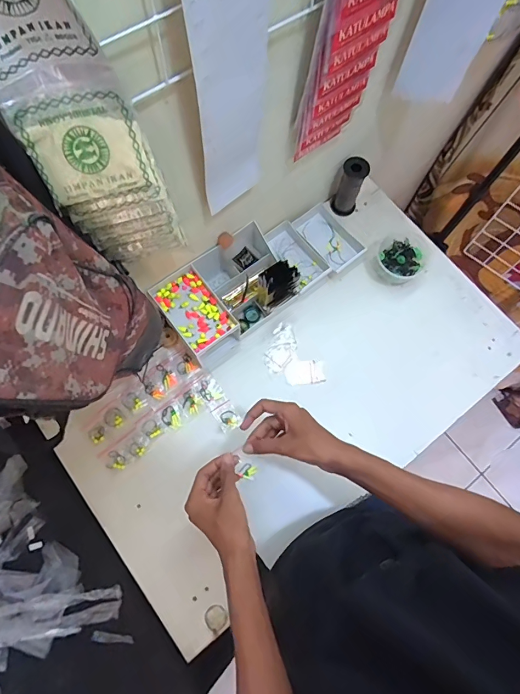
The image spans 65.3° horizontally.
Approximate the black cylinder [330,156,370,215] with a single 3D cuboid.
[{"bbox_3d":[0.178,-0.316,0.809,0.048,0.127,0.044,1,73,-2],"label":"black cylinder"}]

